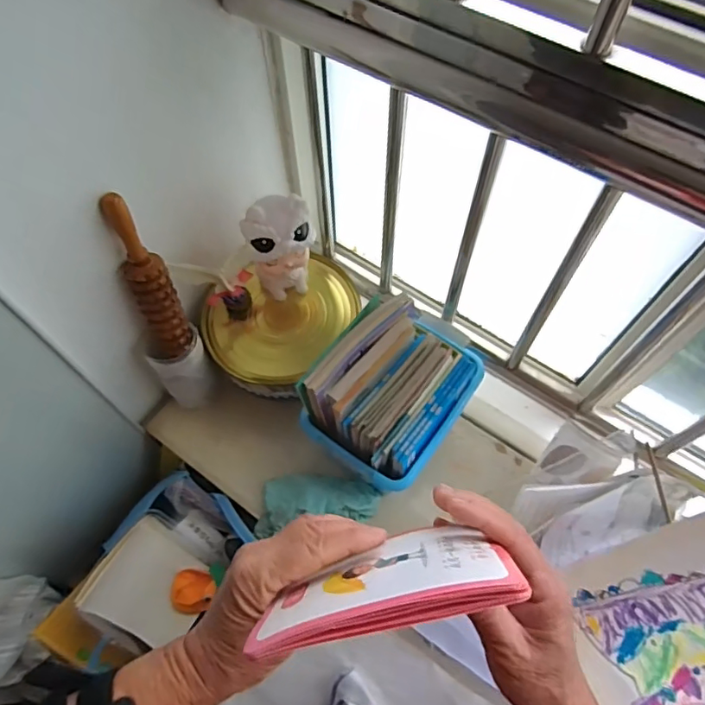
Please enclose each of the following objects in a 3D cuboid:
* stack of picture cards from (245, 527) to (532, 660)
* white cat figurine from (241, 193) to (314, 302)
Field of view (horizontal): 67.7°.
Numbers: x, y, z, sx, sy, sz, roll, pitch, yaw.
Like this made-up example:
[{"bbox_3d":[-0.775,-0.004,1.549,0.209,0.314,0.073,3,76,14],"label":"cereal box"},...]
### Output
[{"bbox_3d":[0.020,0.131,0.304,0.138,0.107,0.011,-16,88,3],"label":"stack of picture cards"},{"bbox_3d":[-0.111,-0.156,0.808,0.105,0.166,0.061,-18,64,-11],"label":"white cat figurine"}]

